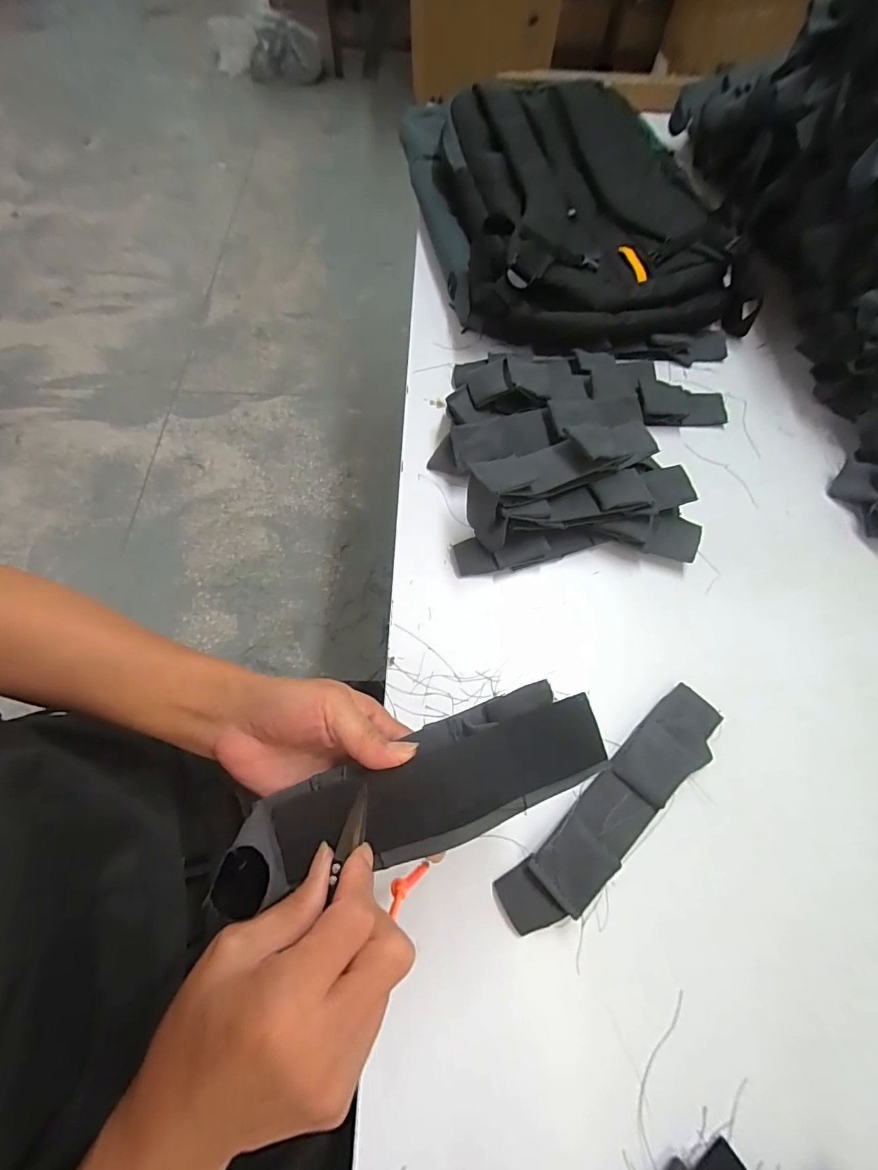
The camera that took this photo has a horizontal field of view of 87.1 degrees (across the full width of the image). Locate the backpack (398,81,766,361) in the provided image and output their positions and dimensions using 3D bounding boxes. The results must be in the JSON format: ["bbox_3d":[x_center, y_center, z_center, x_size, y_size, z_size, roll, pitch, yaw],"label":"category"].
[{"bbox_3d":[0.160,-0.528,0.627,0.337,0.096,0.510,-10,67,-7],"label":"backpack"}]

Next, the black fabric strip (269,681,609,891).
[{"bbox_3d":[-0.001,0.102,0.238,0.175,0.026,0.056,-20,68,-3],"label":"black fabric strip"}]

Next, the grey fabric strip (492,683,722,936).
[{"bbox_3d":[0.138,0.168,0.353,0.224,0.027,0.047,-39,73,-17],"label":"grey fabric strip"}]

